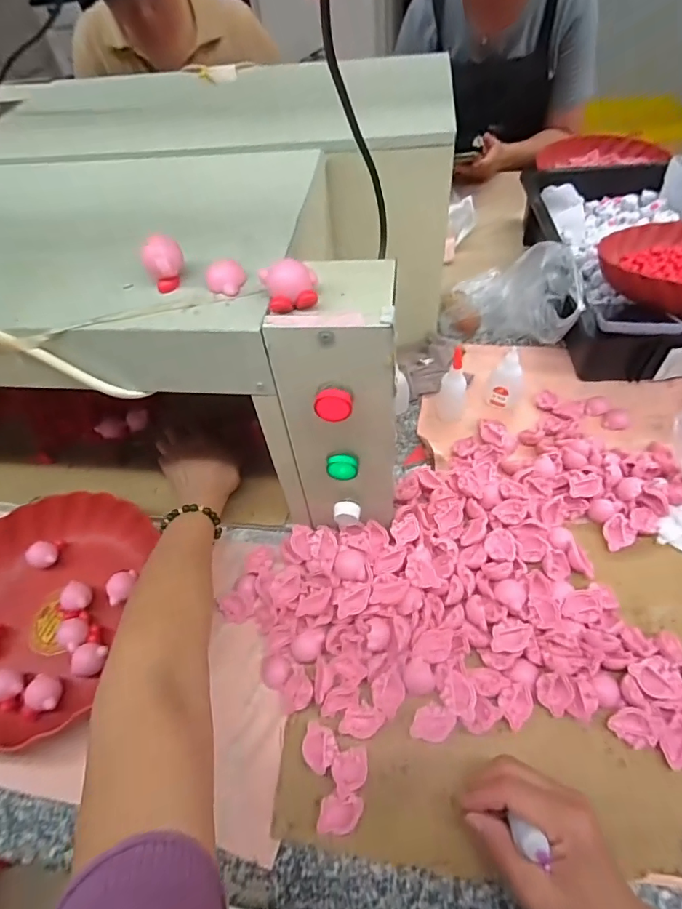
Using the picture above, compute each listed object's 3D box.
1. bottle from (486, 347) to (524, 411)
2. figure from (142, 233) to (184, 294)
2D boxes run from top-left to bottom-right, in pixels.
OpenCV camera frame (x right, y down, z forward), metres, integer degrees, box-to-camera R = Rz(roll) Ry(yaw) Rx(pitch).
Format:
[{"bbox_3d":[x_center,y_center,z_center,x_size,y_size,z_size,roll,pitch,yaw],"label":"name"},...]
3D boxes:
[{"bbox_3d":[0.206,-0.095,0.587,0.034,0.077,0.034,16,56,17],"label":"bottle"},{"bbox_3d":[-0.126,-0.137,0.342,0.027,0.033,0.024,-20,54,-10],"label":"figure"}]

